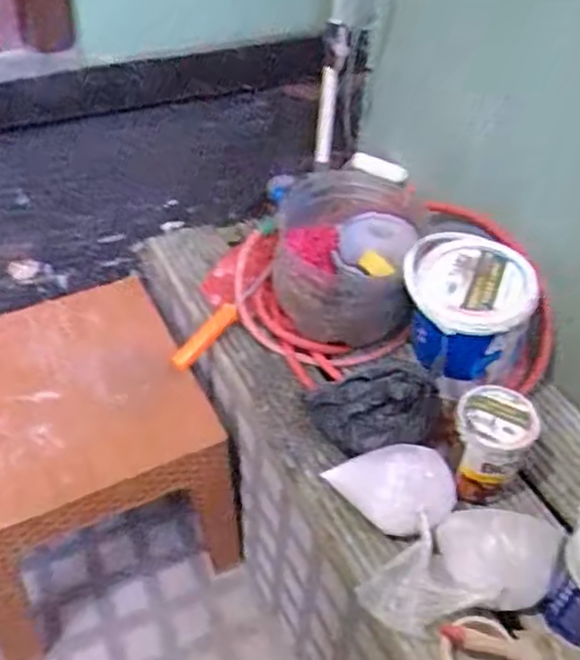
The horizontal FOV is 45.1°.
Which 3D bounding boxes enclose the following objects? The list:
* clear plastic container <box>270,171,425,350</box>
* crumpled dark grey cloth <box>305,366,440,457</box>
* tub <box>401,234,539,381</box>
[{"bbox_3d":[0.085,-0.117,1.170,0.230,0.178,0.238,3,46,-3],"label":"clear plastic container"},{"bbox_3d":[0.113,0.122,1.006,0.191,0.139,0.078,14,47,8],"label":"crumpled dark grey cloth"},{"bbox_3d":[0.263,-0.040,1.088,0.185,0.160,0.169,8,46,2],"label":"tub"}]

